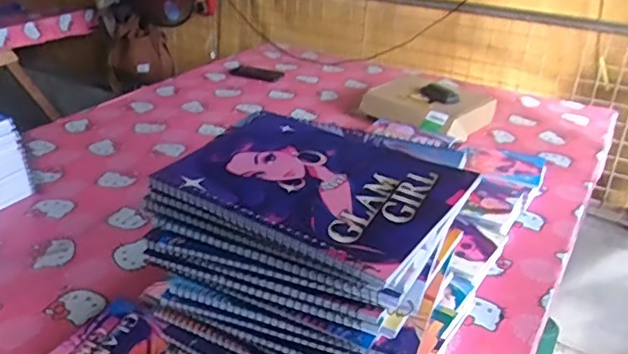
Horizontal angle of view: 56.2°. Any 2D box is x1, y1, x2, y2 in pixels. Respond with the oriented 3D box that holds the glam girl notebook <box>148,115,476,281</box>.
[{"bbox_3d":[0.000,-0.005,0.437,0.205,0.010,0.159,19,32,29],"label":"glam girl notebook"}]

